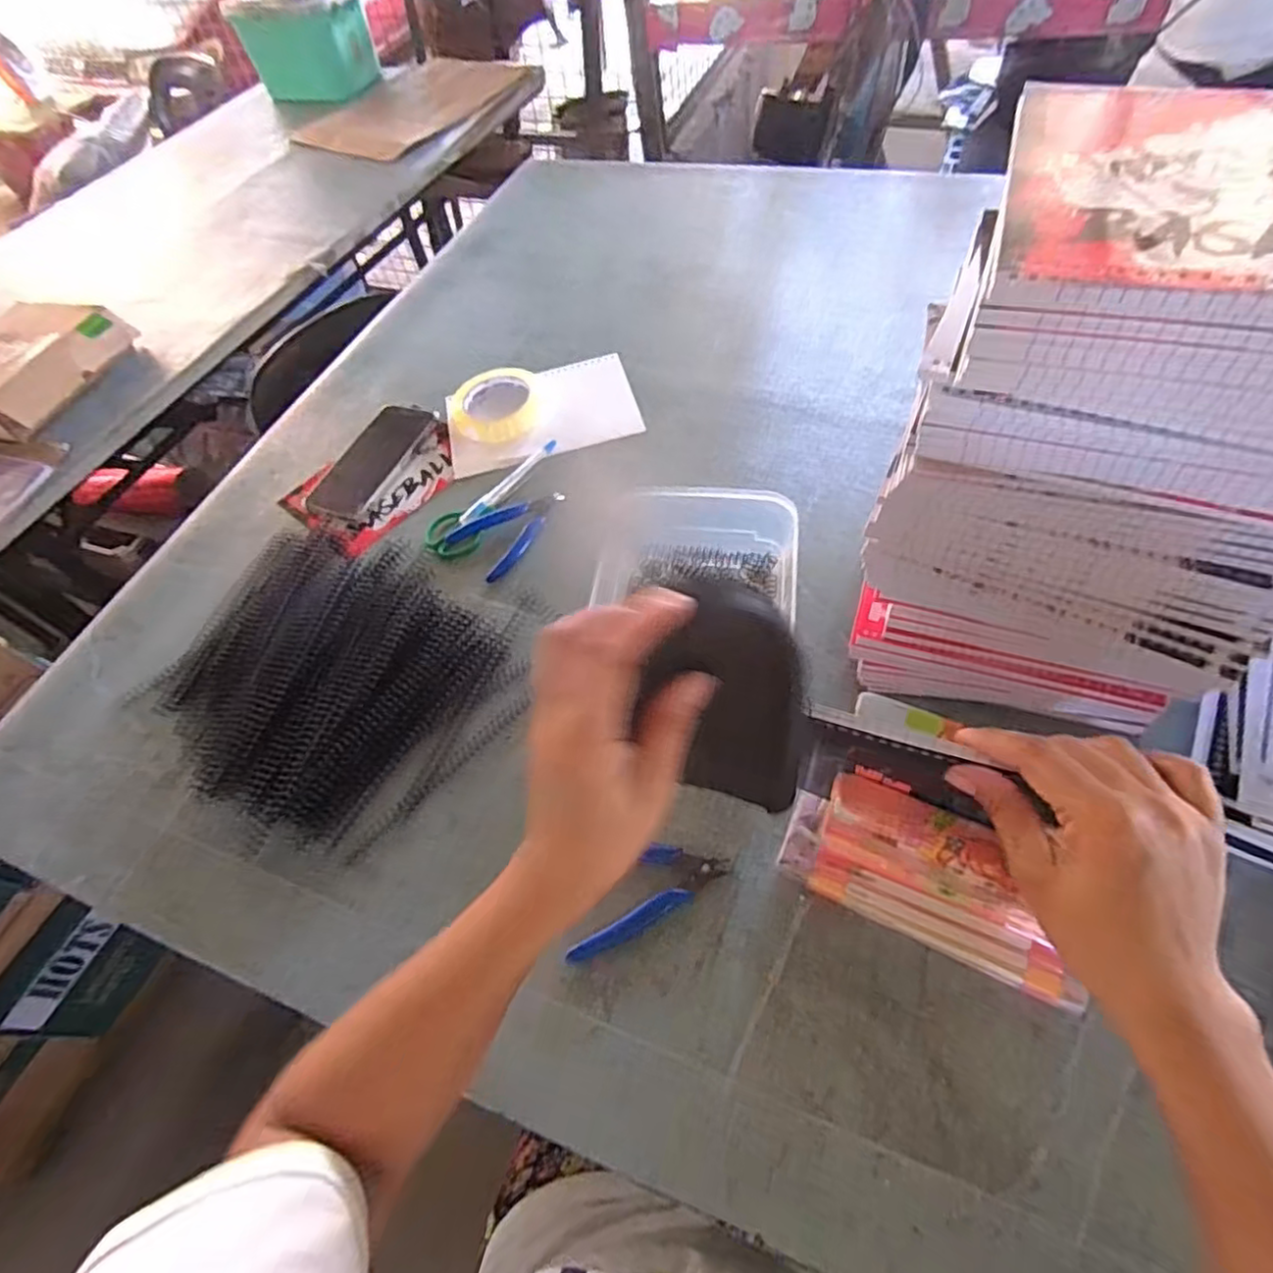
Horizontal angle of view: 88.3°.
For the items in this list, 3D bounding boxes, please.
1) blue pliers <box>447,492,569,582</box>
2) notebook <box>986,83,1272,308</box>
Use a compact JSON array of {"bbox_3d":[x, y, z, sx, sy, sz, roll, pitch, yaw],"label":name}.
[{"bbox_3d":[-0.117,-0.107,0.649,0.118,0.007,0.077,-39,61,-17],"label":"blue pliers"},{"bbox_3d":[0.245,-0.167,0.240,0.197,0.008,0.150,13,61,16],"label":"notebook"}]

